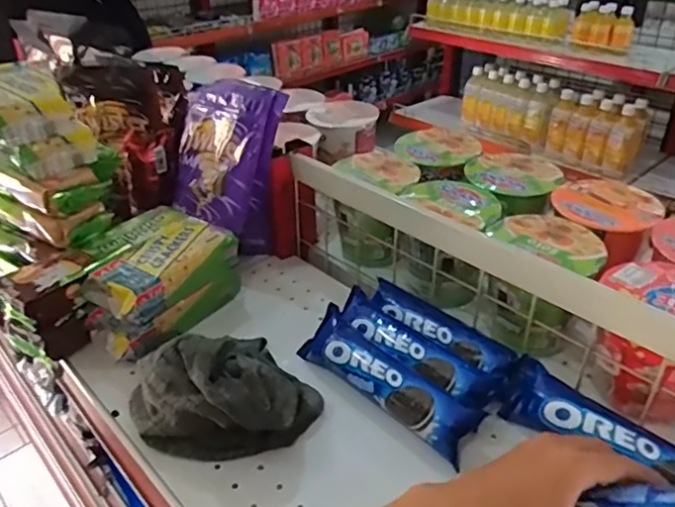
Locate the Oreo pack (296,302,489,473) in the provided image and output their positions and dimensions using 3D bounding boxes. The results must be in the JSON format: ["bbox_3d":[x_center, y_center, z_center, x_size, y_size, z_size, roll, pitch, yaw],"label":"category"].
[{"bbox_3d":[0.043,0.114,0.527,0.046,0.048,0.184,-28,41,-35],"label":"Oreo pack"}]

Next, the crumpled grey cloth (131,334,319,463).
[{"bbox_3d":[-0.100,0.119,0.509,0.146,0.069,0.124,-16,35,-22],"label":"crumpled grey cloth"}]

